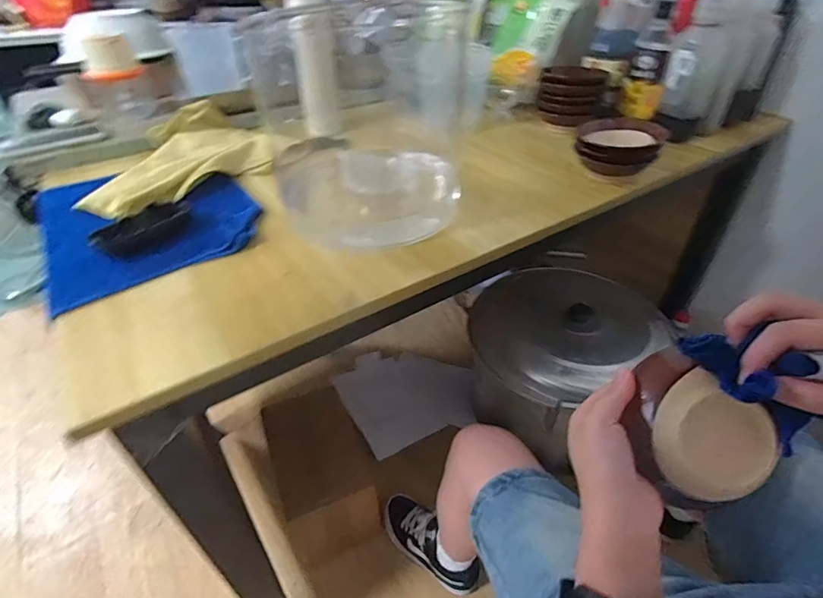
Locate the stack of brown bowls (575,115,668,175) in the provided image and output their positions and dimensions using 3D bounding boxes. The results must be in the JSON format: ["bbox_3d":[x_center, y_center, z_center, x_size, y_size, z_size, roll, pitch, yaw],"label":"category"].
[{"bbox_3d":[0.299,-0.216,0.658,0.116,0.067,0.120,10,42,13],"label":"stack of brown bowls"}]

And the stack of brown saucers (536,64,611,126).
[{"bbox_3d":[0.291,-0.373,0.810,0.111,0.083,0.128,11,43,17],"label":"stack of brown saucers"}]

